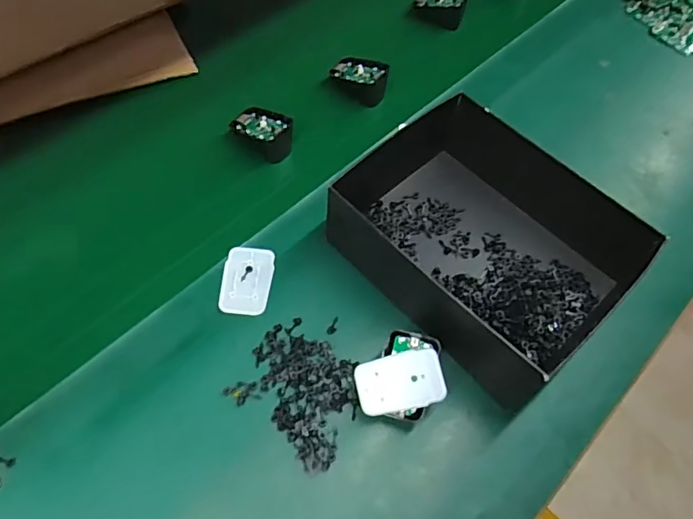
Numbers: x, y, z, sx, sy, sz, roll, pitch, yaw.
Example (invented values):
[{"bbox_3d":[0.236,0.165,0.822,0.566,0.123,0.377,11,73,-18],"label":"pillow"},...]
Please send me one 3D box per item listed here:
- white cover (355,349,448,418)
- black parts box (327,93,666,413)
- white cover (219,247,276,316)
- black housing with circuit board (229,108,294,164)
[{"bbox_3d":[0.043,0.099,0.423,0.069,0.005,0.043,-14,78,5],"label":"white cover"},{"bbox_3d":[0.125,-0.023,0.490,0.191,0.078,0.254,-39,70,-23],"label":"black parts box"},{"bbox_3d":[-0.092,0.018,0.492,0.045,0.004,0.068,5,60,-1],"label":"white cover"},{"bbox_3d":[-0.091,-0.142,0.576,0.071,0.035,0.043,39,65,17],"label":"black housing with circuit board"}]

